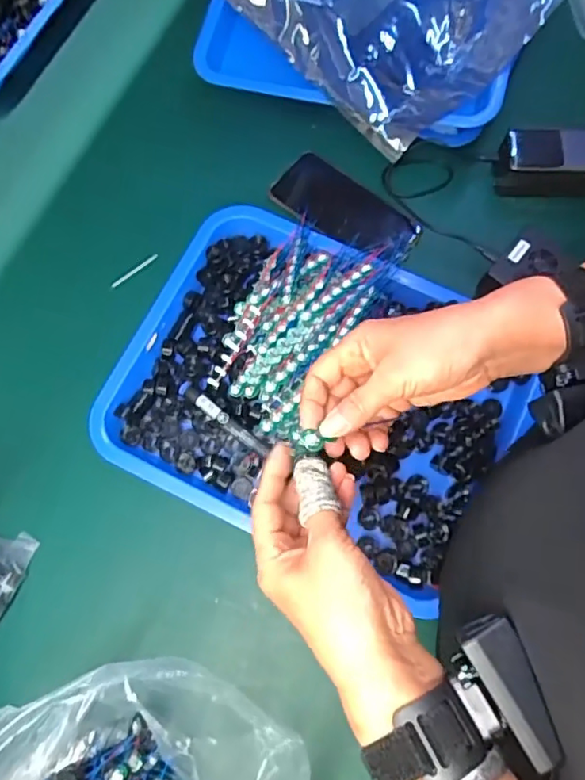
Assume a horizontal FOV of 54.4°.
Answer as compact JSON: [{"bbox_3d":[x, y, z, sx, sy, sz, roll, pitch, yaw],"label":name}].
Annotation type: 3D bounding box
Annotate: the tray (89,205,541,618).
[{"bbox_3d":[0.022,-0.008,0.548,0.373,0.057,0.296,23,75,6],"label":"tray"}]

